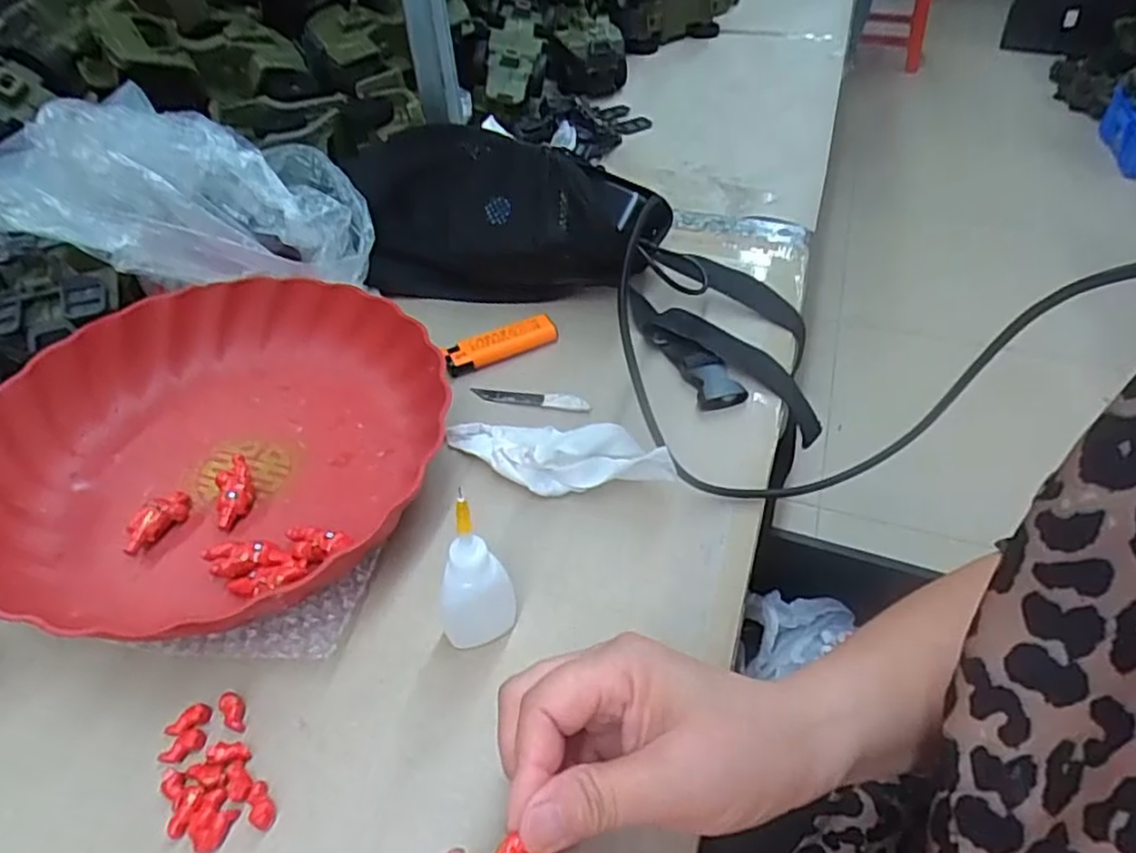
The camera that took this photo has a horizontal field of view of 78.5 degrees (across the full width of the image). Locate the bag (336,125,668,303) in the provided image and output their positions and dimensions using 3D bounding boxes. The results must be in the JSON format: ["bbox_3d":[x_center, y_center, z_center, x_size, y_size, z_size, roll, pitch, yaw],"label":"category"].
[{"bbox_3d":[-0.039,-0.154,0.510,0.221,0.098,0.068,0,45,2],"label":"bag"}]

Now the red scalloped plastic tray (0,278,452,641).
[{"bbox_3d":[-0.193,0.007,0.387,0.233,0.043,0.242,28,52,24],"label":"red scalloped plastic tray"}]

